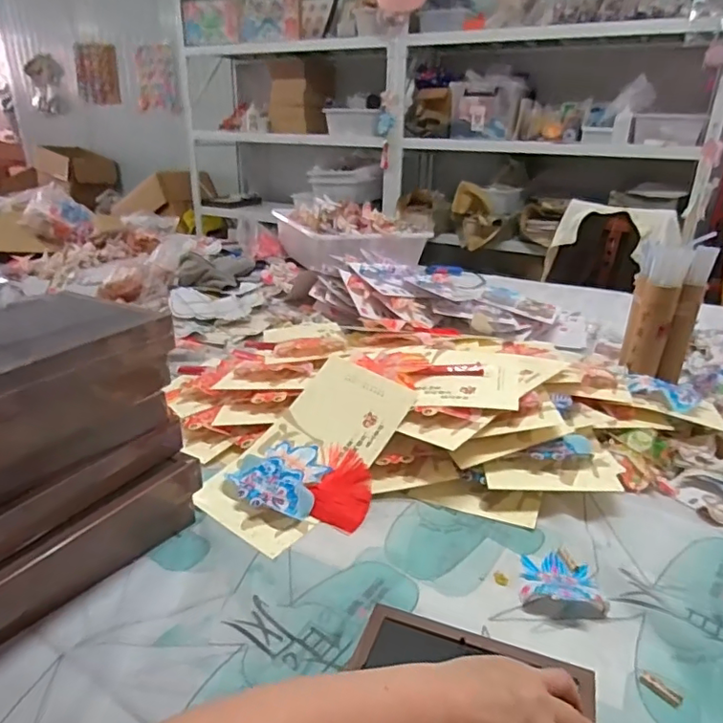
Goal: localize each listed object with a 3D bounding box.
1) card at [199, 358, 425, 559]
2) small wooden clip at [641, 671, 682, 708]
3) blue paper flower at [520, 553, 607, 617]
[{"bbox_3d":[-0.063,0.127,0.766,0.203,0.041,0.322,19,50,26],"label":"card"},{"bbox_3d":[0.273,0.298,0.491,0.011,0.007,0.034,-20,33,-37],"label":"small wooden clip"},{"bbox_3d":[0.218,0.241,0.601,0.084,0.021,0.090,2,24,1],"label":"blue paper flower"}]

